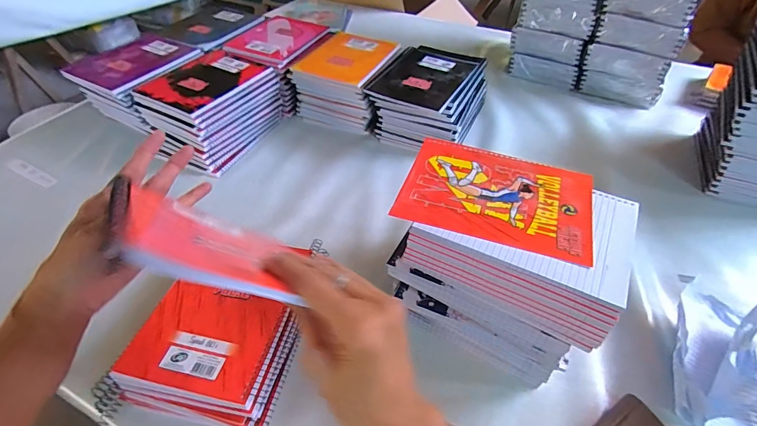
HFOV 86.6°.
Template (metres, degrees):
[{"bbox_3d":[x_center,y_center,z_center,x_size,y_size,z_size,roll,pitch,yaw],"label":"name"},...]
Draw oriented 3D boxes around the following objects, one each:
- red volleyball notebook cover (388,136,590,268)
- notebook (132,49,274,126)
[{"bbox_3d":[0.127,-0.021,0.435,0.194,0.006,0.146,14,46,16],"label":"red volleyball notebook cover"},{"bbox_3d":[-0.310,-0.238,0.725,0.148,0.019,0.218,19,47,17],"label":"notebook"}]

